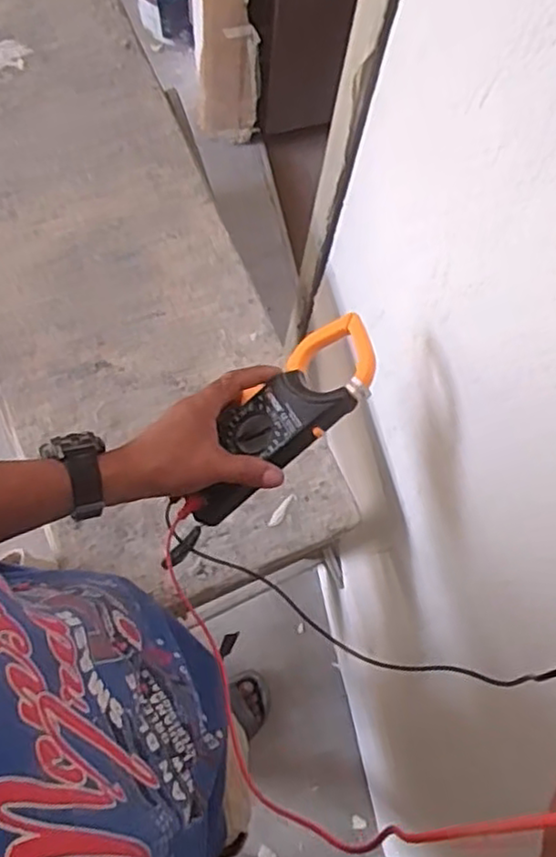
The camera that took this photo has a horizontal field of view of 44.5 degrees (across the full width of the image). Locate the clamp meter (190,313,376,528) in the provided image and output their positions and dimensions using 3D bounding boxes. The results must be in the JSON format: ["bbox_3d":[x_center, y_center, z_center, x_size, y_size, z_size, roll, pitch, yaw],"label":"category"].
[{"bbox_3d":[0.004,-0.005,0.611,0.076,0.041,0.223,43,95,10],"label":"clamp meter"}]

